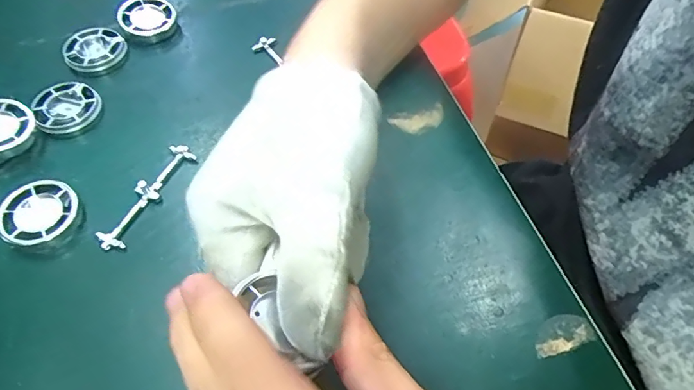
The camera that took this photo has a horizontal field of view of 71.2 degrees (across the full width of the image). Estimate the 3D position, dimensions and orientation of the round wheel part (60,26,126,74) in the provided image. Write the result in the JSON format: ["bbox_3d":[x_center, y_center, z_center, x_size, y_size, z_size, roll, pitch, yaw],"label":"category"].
[{"bbox_3d":[-0.171,-0.098,0.331,0.036,0.013,0.039,1,57,-1],"label":"round wheel part"}]

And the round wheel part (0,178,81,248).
[{"bbox_3d":[-0.163,0.011,0.257,0.035,0.013,0.039,36,63,20],"label":"round wheel part"}]

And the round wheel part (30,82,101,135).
[{"bbox_3d":[-0.173,-0.054,0.300,0.037,0.010,0.037,1,57,-1],"label":"round wheel part"}]

